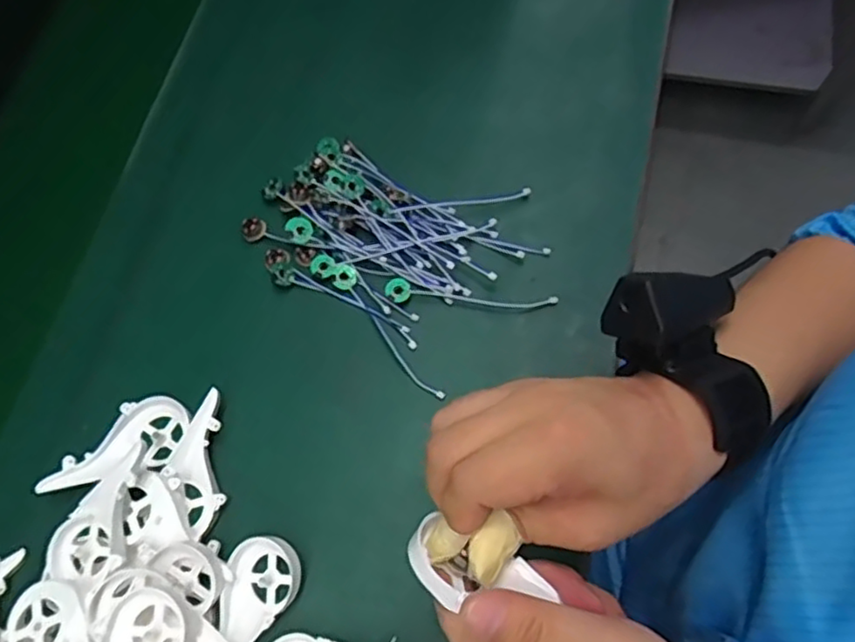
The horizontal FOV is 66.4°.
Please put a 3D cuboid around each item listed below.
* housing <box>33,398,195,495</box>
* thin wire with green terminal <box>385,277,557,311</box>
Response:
[{"bbox_3d":[-0.200,0.076,0.419,0.087,0.013,0.046,-14,70,-2],"label":"housing"},{"bbox_3d":[0.029,-0.017,0.445,0.115,0.008,0.015,3,69,4],"label":"thin wire with green terminal"}]

